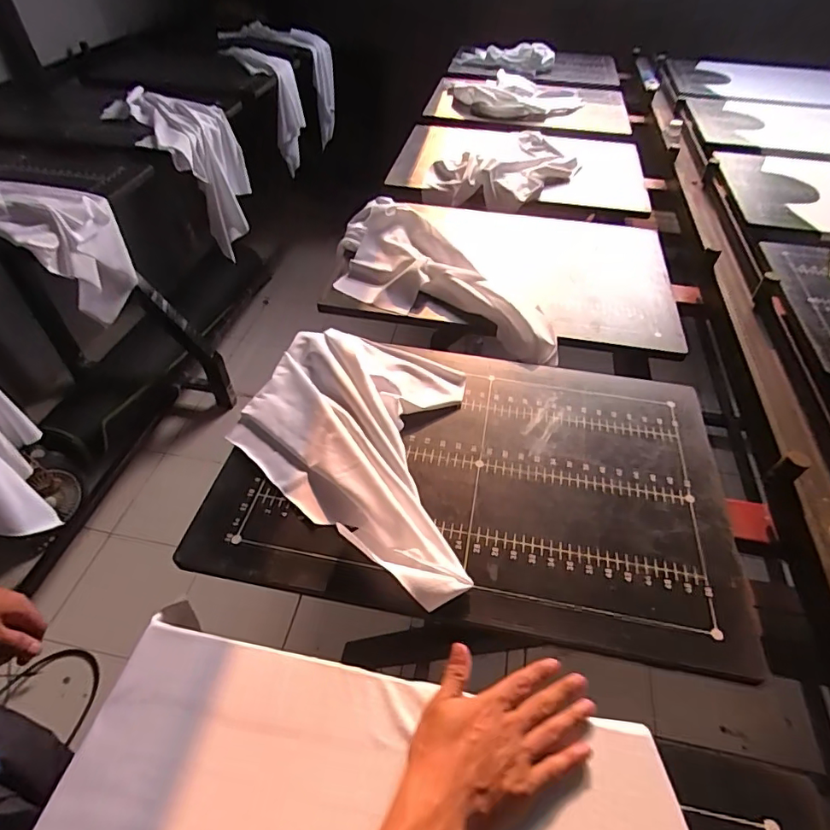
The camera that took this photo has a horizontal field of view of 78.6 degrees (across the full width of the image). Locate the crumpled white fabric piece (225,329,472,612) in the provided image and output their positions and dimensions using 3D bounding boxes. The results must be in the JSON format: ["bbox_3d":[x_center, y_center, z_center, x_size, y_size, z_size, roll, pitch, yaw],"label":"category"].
[{"bbox_3d":[-0.048,0.011,0.646,0.396,0.034,0.291,30,53,24],"label":"crumpled white fabric piece"}]

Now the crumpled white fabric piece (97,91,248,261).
[{"bbox_3d":[-0.681,-0.729,1.522,0.265,0.321,0.457,-33,56,-28],"label":"crumpled white fabric piece"}]

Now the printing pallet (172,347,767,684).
[{"bbox_3d":[0.073,0.055,0.628,0.578,0.014,0.393,10,47,7],"label":"printing pallet"}]

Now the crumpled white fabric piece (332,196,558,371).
[{"bbox_3d":[0.005,-0.257,0.907,0.229,0.036,0.597,-34,57,-29],"label":"crumpled white fabric piece"}]

